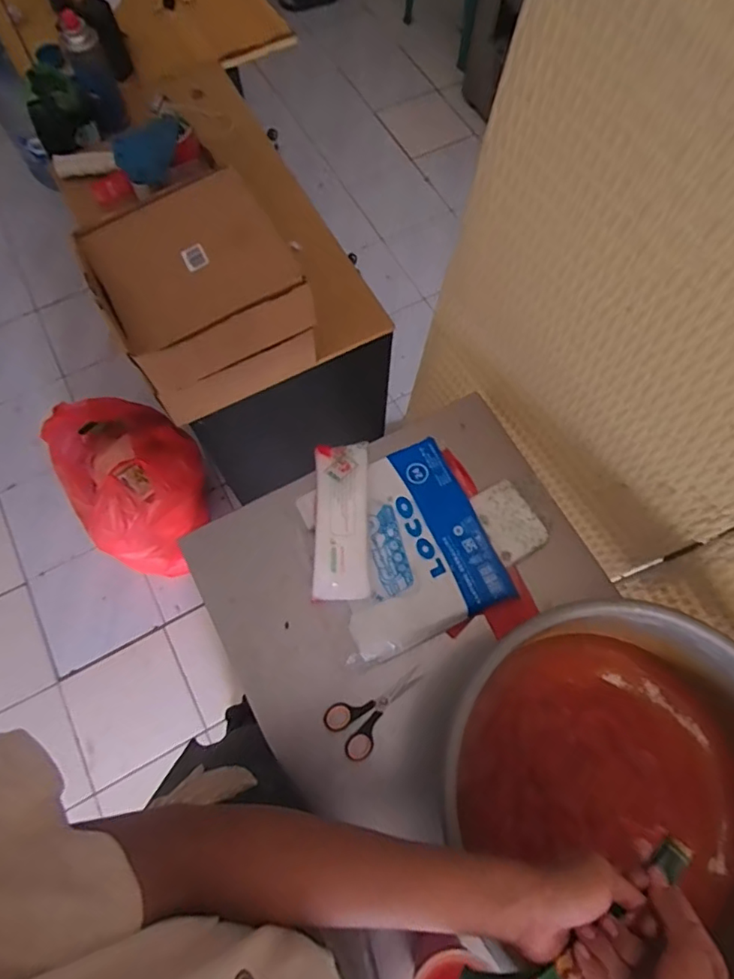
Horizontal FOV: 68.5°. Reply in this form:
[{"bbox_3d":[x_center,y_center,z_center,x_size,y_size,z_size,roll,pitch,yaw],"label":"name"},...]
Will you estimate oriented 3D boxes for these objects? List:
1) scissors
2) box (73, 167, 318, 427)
[{"bbox_3d":[0.016,0.269,0.674,0.131,0.014,0.068,-37,74,-13],"label":"scissors"},{"bbox_3d":[-0.241,-0.282,0.830,0.265,0.219,0.241,-28,73,-10],"label":"box"}]

